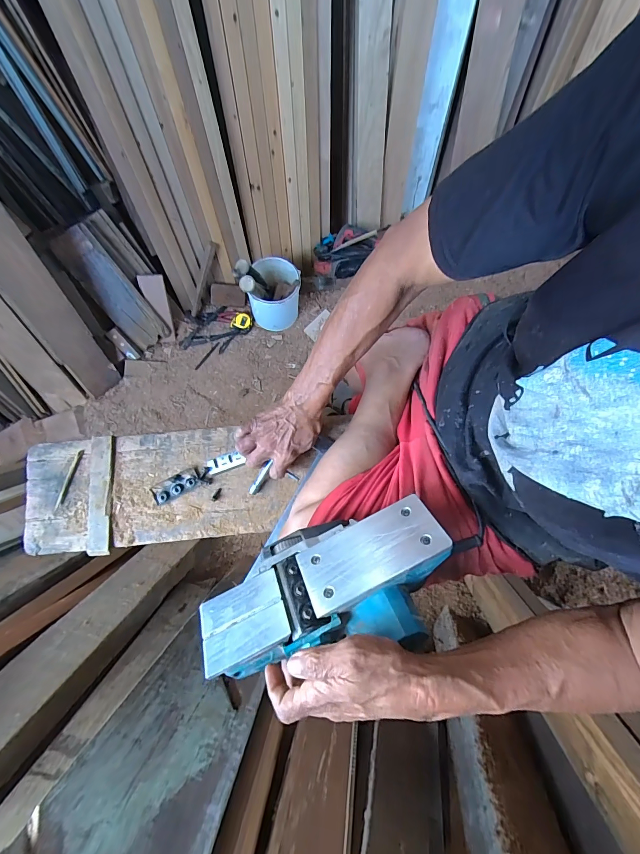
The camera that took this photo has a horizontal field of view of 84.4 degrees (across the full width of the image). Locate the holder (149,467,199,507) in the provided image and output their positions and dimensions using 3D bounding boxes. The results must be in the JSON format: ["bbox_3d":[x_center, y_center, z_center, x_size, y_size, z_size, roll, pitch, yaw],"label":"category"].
[{"bbox_3d":[-0.248,0.101,0.609,0.082,0.010,0.032,-27,78,-8],"label":"holder"}]

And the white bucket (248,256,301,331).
[{"bbox_3d":[-0.159,-0.463,1.264,0.175,0.216,0.183,0,75,-1],"label":"white bucket"}]

